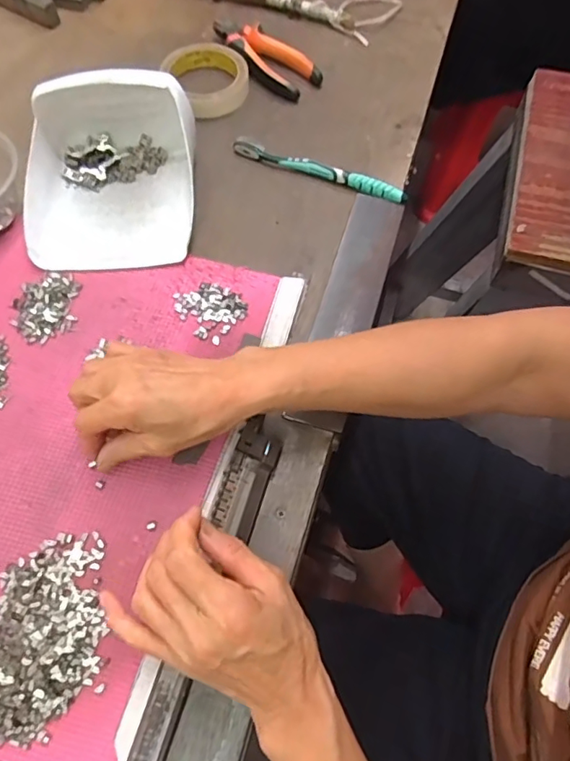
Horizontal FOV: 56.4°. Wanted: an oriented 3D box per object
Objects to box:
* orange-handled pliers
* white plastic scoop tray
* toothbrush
[{"bbox_3d":[-0.028,-0.373,0.611,0.145,0.020,0.056,38,70,17],"label":"orange-handled pliers"},{"bbox_3d":[-0.163,-0.201,0.488,0.152,0.084,0.173,-2,64,0],"label":"white plastic scoop tray"},{"bbox_3d":[0.033,-0.215,0.540,0.186,0.022,0.015,21,66,11],"label":"toothbrush"}]

